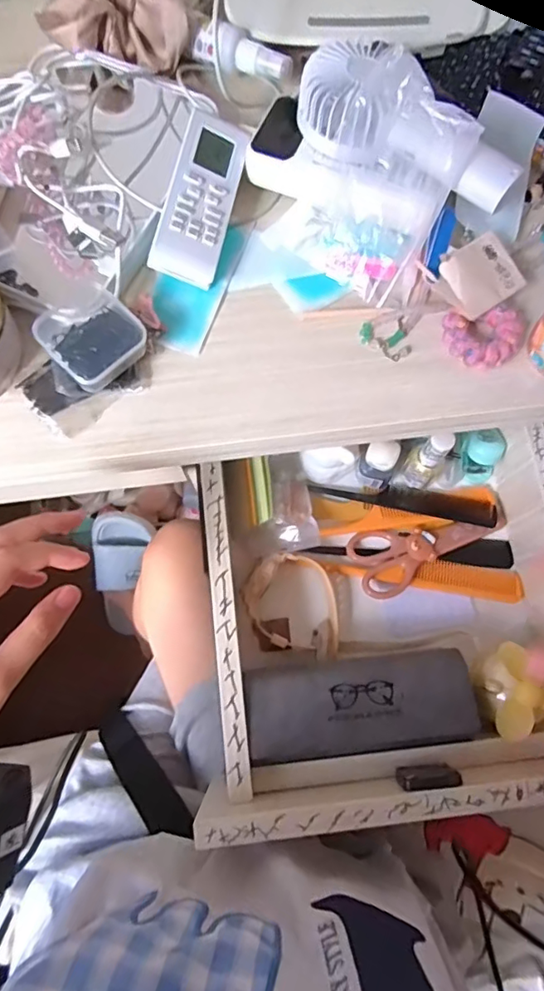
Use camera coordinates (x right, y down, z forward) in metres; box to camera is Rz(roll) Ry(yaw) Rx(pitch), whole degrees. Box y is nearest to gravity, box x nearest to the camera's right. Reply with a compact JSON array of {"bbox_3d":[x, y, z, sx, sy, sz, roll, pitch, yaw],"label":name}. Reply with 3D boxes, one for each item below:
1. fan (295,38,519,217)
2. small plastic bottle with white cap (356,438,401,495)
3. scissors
[{"bbox_3d":[0.081,-0.234,0.353,0.153,0.063,0.054,42,78,11],"label":"fan"},{"bbox_3d":[0.086,-0.023,0.443,0.026,0.064,0.023,3,74,1],"label":"small plastic bottle with white cap"},{"bbox_3d":[0.137,0.043,0.454,0.138,0.018,0.056,-15,74,-4],"label":"scissors"}]

